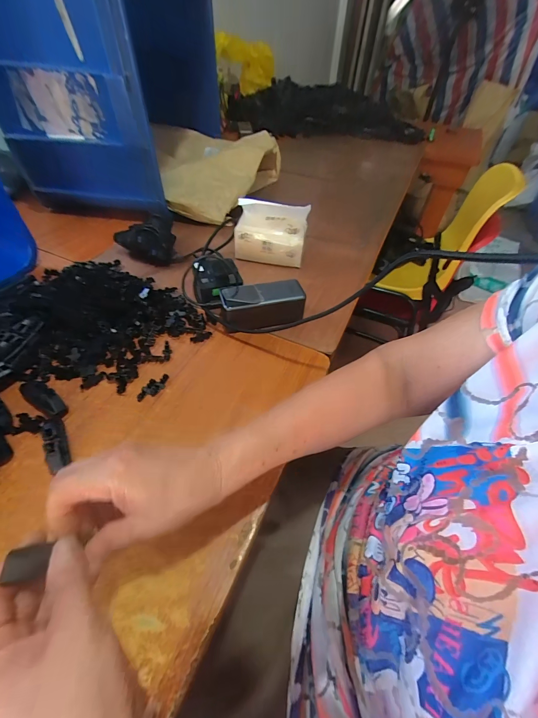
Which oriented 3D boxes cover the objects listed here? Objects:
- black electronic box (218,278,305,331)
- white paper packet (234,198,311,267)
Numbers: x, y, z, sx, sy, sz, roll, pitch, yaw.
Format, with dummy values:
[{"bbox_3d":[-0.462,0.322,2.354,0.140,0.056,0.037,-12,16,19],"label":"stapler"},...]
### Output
[{"bbox_3d":[-0.010,-0.086,0.481,0.126,0.050,0.055,-9,51,-11],"label":"black electronic box"},{"bbox_3d":[0.003,-0.242,0.577,0.131,0.107,0.054,9,50,4],"label":"white paper packet"}]

